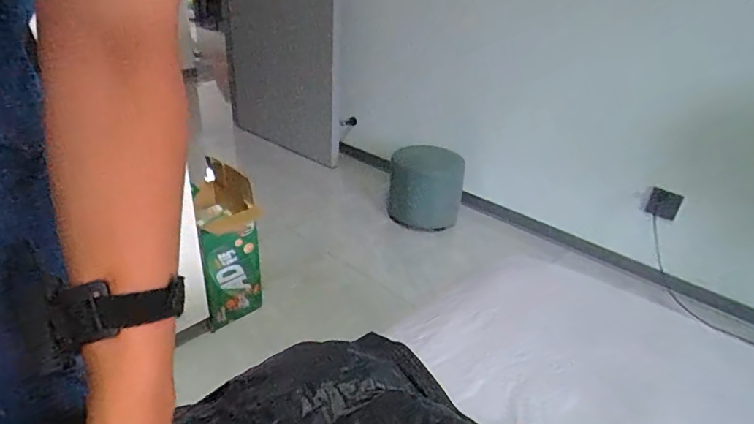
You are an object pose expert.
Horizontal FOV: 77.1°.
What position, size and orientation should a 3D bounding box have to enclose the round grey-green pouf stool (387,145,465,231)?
[{"bbox_3d":[0.177,-0.107,1.768,0.268,0.254,0.244,1,31,-1],"label":"round grey-green pouf stool"}]

